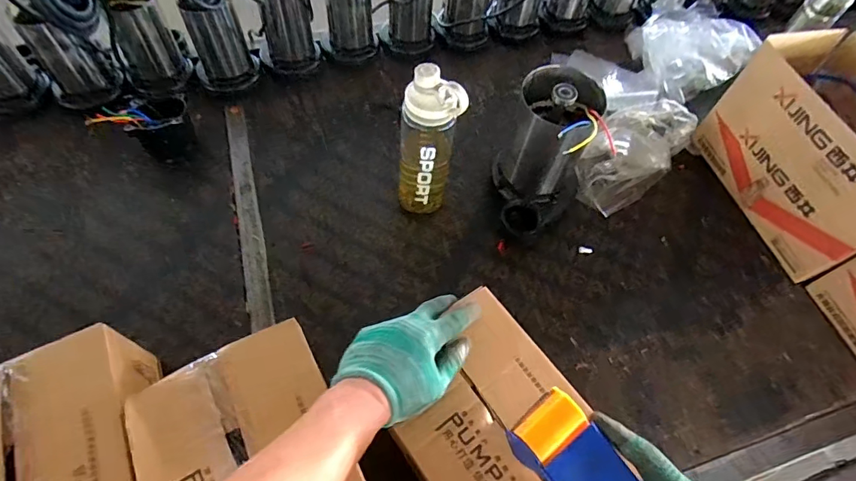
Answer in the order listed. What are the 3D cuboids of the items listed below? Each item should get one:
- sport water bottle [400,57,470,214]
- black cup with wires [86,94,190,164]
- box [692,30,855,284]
[{"bbox_3d":[0.001,-0.138,0.693,0.084,0.252,0.076,4,59,-2],"label":"sport water bottle"},{"bbox_3d":[-0.482,-0.195,0.781,0.130,0.084,0.102,-7,60,-9],"label":"black cup with wires"},{"bbox_3d":[0.666,-0.152,0.772,0.234,0.235,0.348,-13,61,-12],"label":"box"}]

